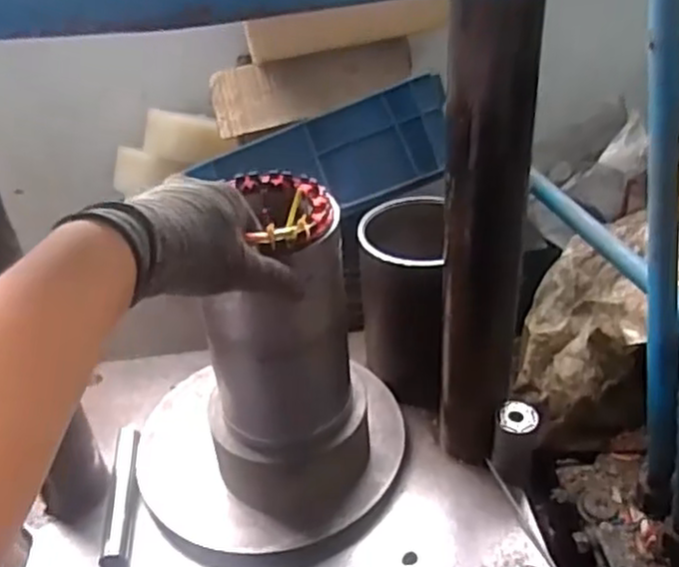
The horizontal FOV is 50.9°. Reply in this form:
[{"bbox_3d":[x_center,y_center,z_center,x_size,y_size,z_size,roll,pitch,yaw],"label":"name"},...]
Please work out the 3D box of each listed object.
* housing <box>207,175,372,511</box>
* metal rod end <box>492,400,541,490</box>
[{"bbox_3d":[-0.049,0.059,0.600,0.118,0.284,0.112,1,22,-1],"label":"housing"},{"bbox_3d":[0.165,0.152,0.672,0.038,0.075,0.040,8,37,17],"label":"metal rod end"}]

